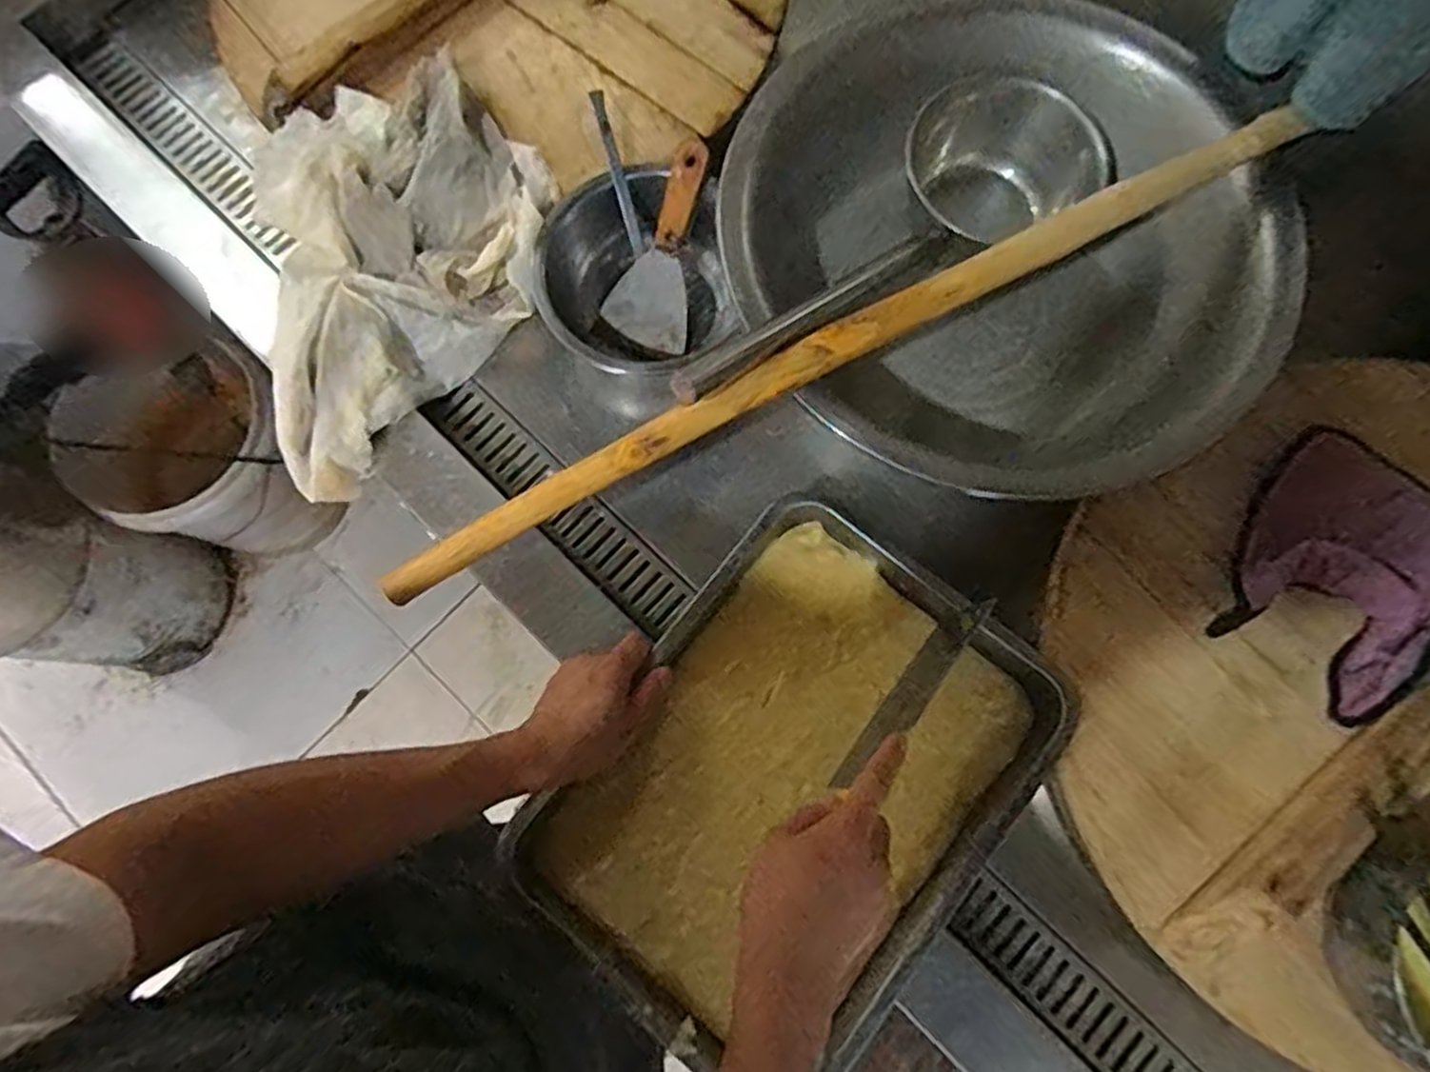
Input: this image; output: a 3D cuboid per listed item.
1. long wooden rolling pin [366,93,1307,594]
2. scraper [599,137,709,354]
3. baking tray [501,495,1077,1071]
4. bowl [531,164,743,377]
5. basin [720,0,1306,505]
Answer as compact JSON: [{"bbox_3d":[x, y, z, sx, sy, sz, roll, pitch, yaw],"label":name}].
[{"bbox_3d":[0.113,-0.151,0.567,0.774,0.027,0.027,-28,79,-7],"label":"long wooden rolling pin"},{"bbox_3d":[-0.044,-0.268,0.703,0.080,0.018,0.178,23,111,4],"label":"scraper"},{"bbox_3d":[0.060,0.186,0.577,0.283,0.030,0.378,38,79,8],"label":"baking tray"},{"bbox_3d":[-0.067,-0.248,0.713,0.179,0.083,0.170,0,76,-1],"label":"bowl"},{"bbox_3d":[0.238,-0.249,0.683,0.438,0.159,0.450,0,76,-1],"label":"basin"}]

